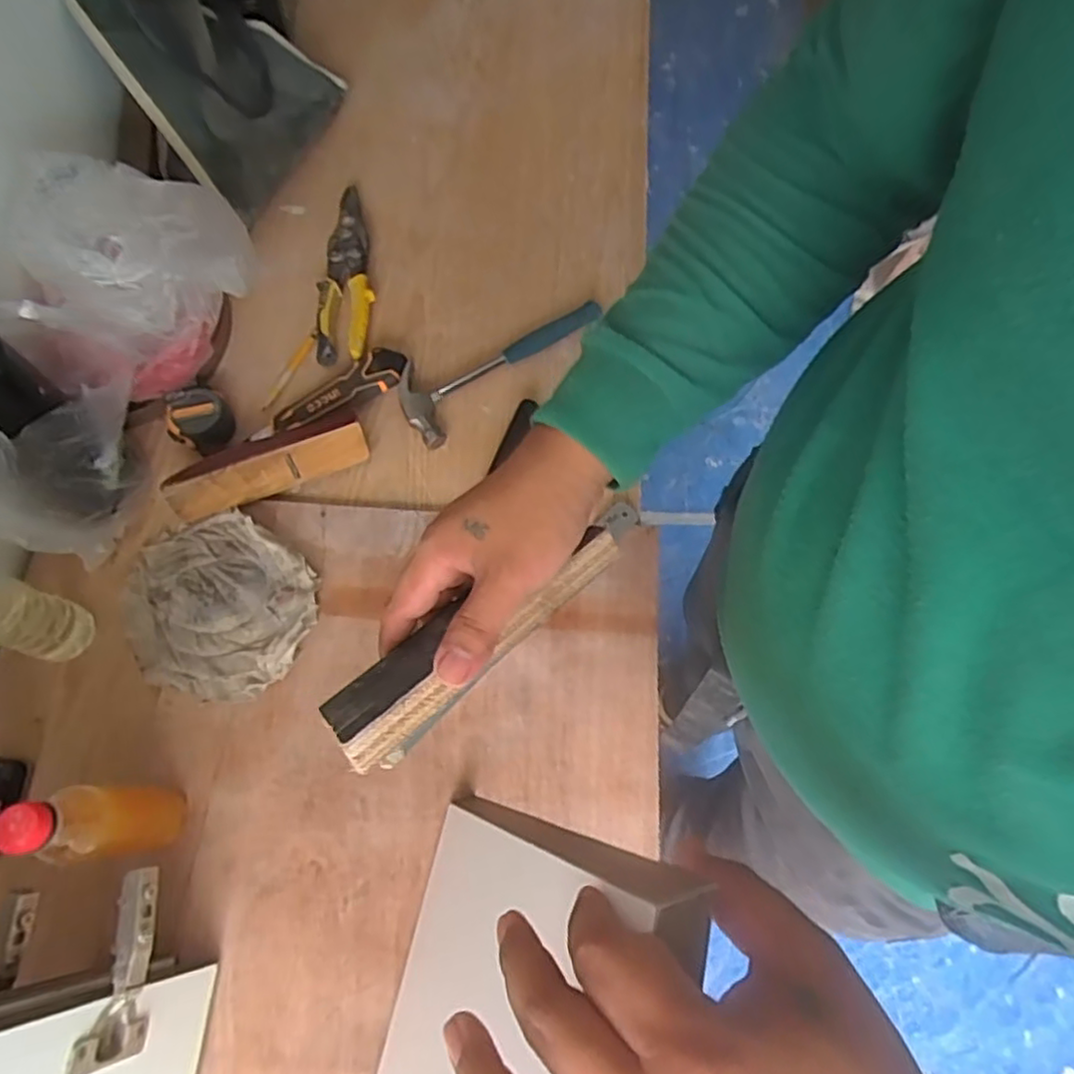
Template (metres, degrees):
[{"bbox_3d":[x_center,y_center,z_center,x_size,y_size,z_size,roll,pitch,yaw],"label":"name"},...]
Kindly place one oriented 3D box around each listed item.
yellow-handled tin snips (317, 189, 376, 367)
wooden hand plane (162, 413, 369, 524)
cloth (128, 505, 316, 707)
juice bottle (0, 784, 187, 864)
[{"bbox_3d":[-0.222,-0.304,0.783,0.060,0.024,0.222,-4,70,-4],"label":"yellow-handled tin snips"},{"bbox_3d":[-0.265,-0.071,0.675,0.192,0.051,0.047,-24,72,-11],"label":"wooden hand plane"},{"bbox_3d":[-0.305,0.060,0.641,0.186,0.024,0.162,31,71,9],"label":"cloth"},{"bbox_3d":[-0.309,0.209,0.500,0.048,0.176,0.053,-8,70,-4],"label":"juice bottle"}]

